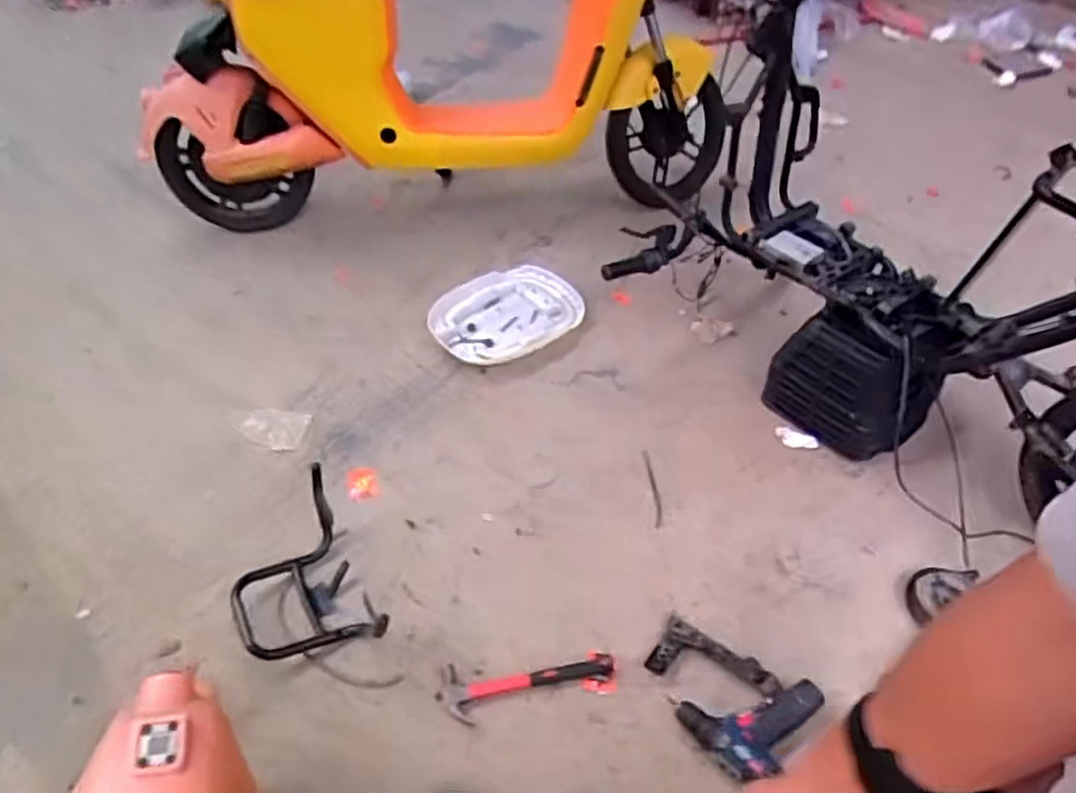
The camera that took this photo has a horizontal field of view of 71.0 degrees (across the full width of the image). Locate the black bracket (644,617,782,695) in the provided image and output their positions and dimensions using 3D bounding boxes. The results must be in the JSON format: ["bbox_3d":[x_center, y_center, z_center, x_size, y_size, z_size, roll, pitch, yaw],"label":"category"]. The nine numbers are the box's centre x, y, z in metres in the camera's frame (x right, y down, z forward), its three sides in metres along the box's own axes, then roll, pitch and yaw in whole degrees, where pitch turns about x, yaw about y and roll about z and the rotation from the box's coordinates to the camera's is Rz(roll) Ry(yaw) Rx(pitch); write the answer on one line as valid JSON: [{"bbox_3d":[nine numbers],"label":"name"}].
[{"bbox_3d":[0.277,0.434,1.195,0.192,0.016,0.101,25,51,22],"label":"black bracket"}]

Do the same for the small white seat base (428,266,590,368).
[{"bbox_3d":[-0.073,-0.196,1.767,0.346,0.034,0.258,-26,52,-23],"label":"small white seat base"}]

